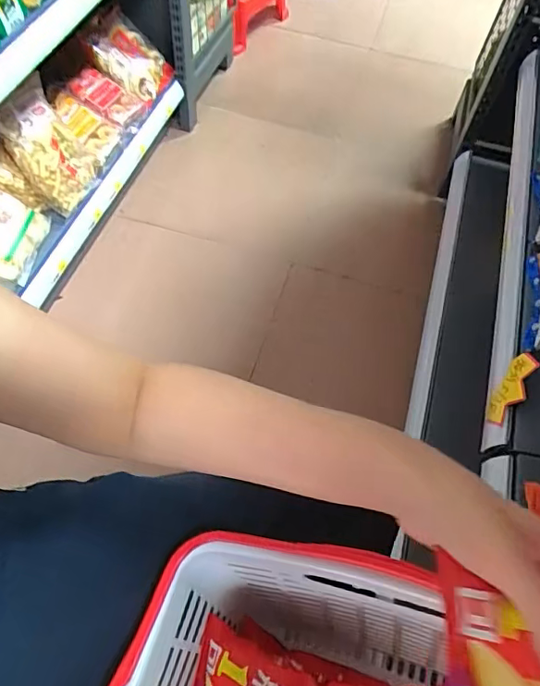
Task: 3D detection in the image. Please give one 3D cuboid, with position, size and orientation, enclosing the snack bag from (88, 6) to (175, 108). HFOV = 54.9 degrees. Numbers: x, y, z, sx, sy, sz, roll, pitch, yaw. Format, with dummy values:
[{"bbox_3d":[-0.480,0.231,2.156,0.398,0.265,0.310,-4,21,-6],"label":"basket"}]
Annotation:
[{"bbox_3d":[-0.333,-0.689,1.258,0.193,0.046,0.168,39,55,-29],"label":"snack bag"}]

